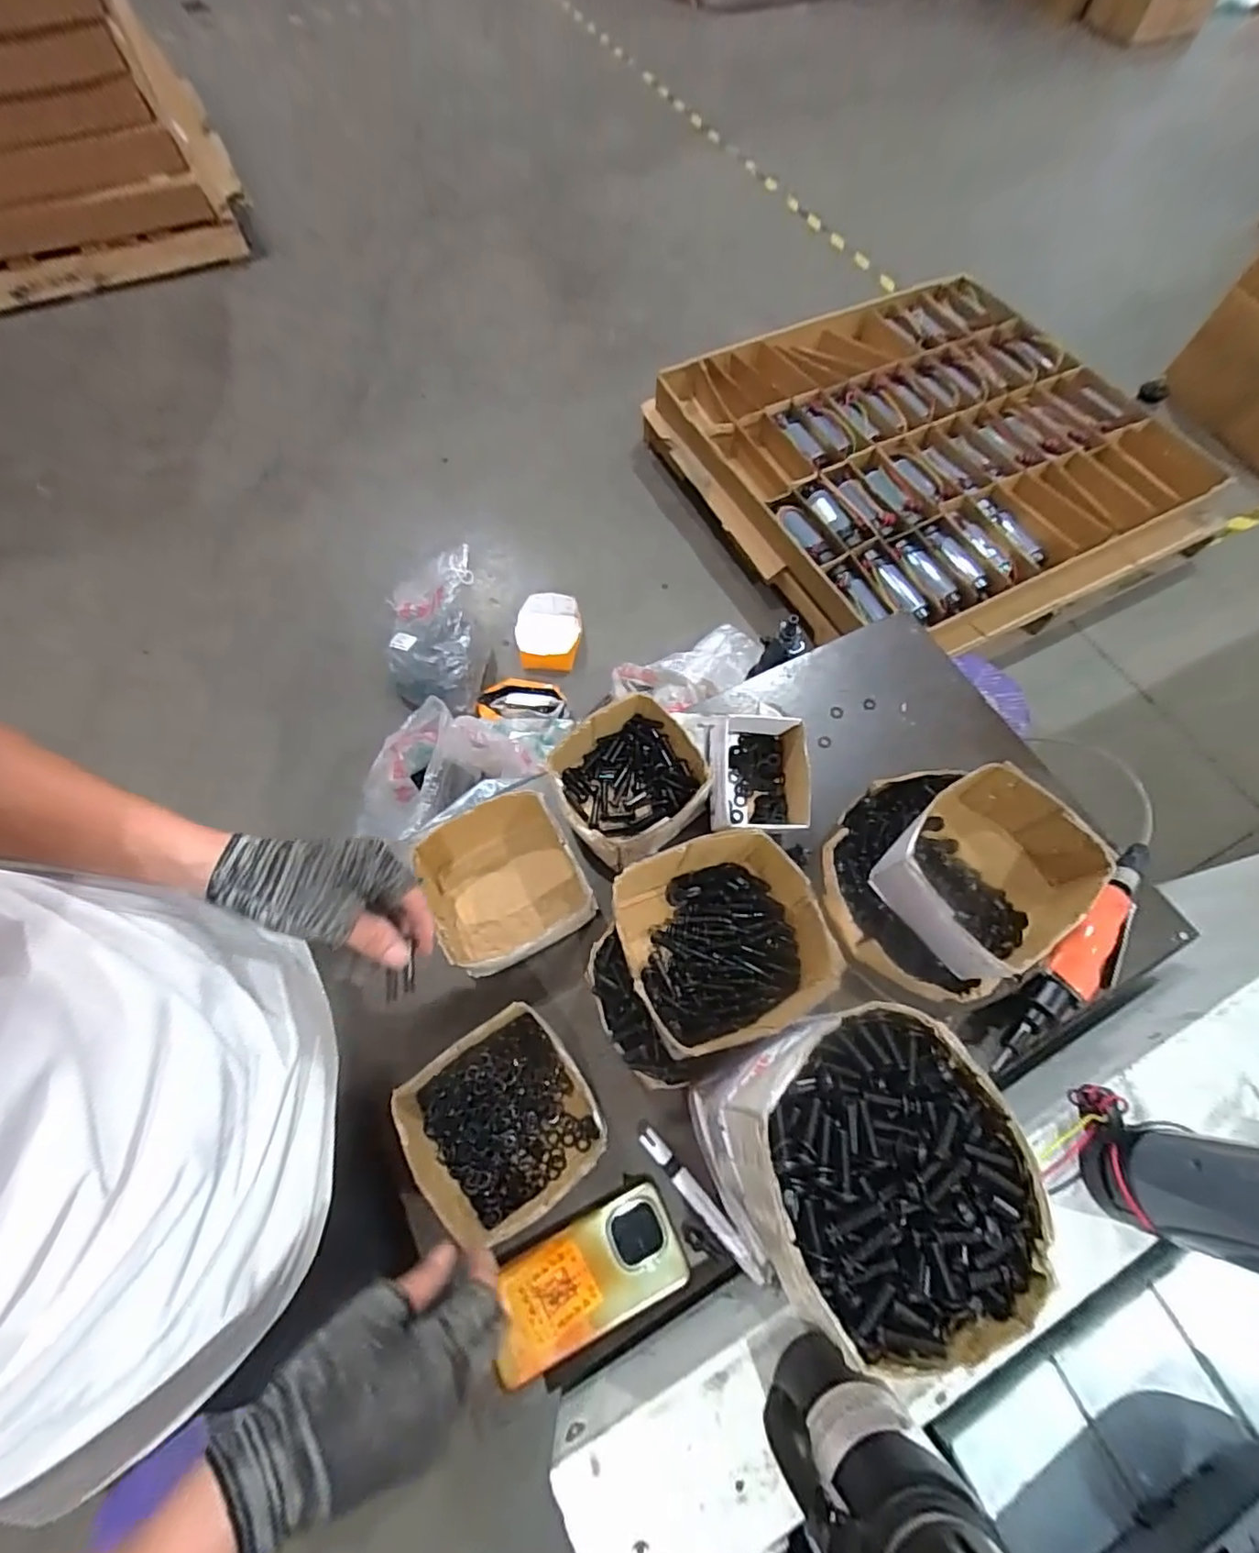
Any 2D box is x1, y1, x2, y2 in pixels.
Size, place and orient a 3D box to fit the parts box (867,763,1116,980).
[{"bbox_3d":[0.321,0.085,0.546,0.151,0.079,0.137,-32,71,-14],"label":"parts box"}]

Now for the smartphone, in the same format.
[{"bbox_3d":[-0.036,0.412,0.498,0.155,0.013,0.077,-22,69,-11],"label":"smartphone"}]

